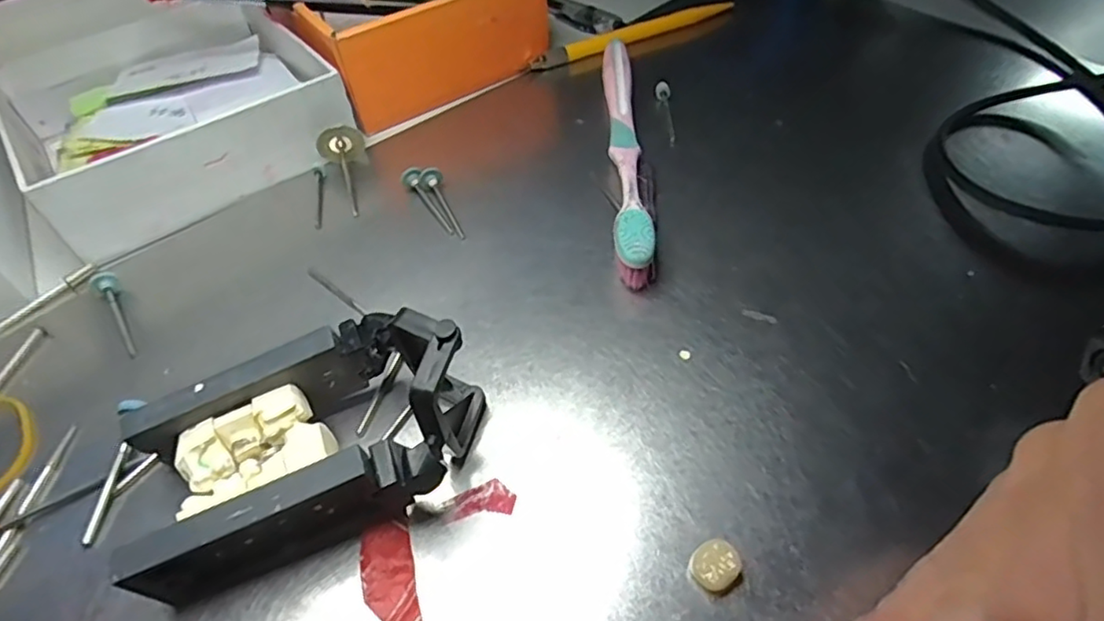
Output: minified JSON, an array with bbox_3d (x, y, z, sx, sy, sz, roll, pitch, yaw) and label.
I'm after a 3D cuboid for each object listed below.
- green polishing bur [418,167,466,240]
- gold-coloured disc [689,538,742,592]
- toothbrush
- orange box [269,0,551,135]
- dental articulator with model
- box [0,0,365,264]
[{"bbox_3d":[-0.046,-0.045,0.266,0.010,0.007,0.041,-25,67,-17],"label":"green polishing bur"},{"bbox_3d":[0.042,0.066,0.159,0.013,0.008,0.012,-26,55,-17],"label":"gold-coloured disc"},{"bbox_3d":[0.032,-0.080,0.275,0.015,0.018,0.177,-1,49,3],"label":"toothbrush"},{"bbox_3d":[-0.085,-0.170,0.342,0.121,0.045,0.128,-33,55,-22],"label":"orange box"},{"bbox_3d":[-0.067,0.038,0.177,0.095,0.034,0.056,-22,51,-14],"label":"dental articulator with model"},{"bbox_3d":[-0.191,-0.108,0.302,0.138,0.035,0.149,-34,55,-22],"label":"box"}]

